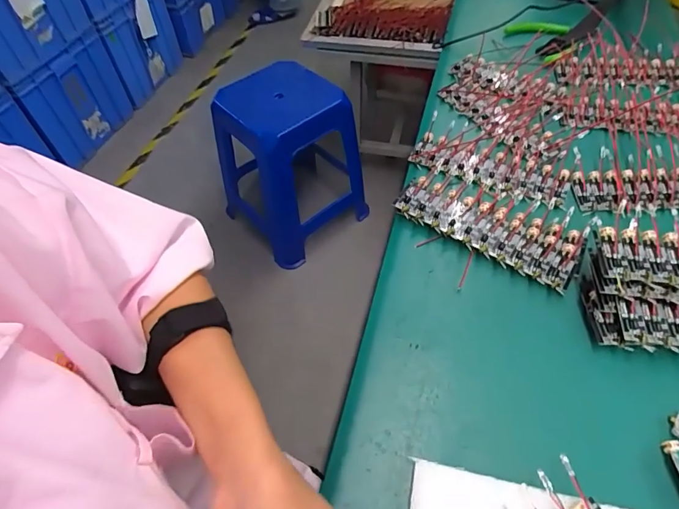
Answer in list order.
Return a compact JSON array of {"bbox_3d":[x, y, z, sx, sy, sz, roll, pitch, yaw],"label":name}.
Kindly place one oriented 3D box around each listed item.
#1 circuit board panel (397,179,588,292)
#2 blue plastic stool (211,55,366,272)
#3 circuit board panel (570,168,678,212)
[{"bbox_3d":[0.132,-0.026,0.377,0.160,0.011,0.061,27,59,21],"label":"circuit board panel"},{"bbox_3d":[-0.161,-0.263,1.216,0.315,0.442,0.333,-38,61,-23],"label":"blue plastic stool"},{"bbox_3d":[0.305,-0.063,0.398,0.156,0.010,0.047,-1,54,2],"label":"circuit board panel"}]

